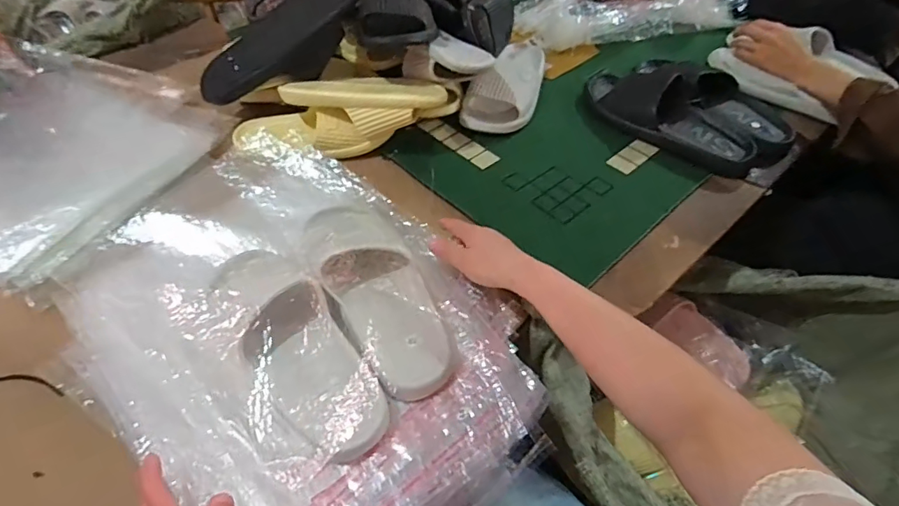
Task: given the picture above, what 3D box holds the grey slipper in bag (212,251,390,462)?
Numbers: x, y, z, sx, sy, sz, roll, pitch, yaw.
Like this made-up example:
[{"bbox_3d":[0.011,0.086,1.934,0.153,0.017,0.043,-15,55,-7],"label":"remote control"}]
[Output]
[{"bbox_3d":[-0.162,0.071,0.492,0.088,0.062,0.271,-29,57,-21],"label":"grey slipper in bag"}]

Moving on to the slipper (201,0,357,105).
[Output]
[{"bbox_3d":[-0.248,-0.306,0.742,0.272,0.074,0.083,-29,53,9],"label":"slipper"}]

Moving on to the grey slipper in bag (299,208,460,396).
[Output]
[{"bbox_3d":[-0.081,0.030,0.546,0.109,0.069,0.270,-25,55,-18],"label":"grey slipper in bag"}]

